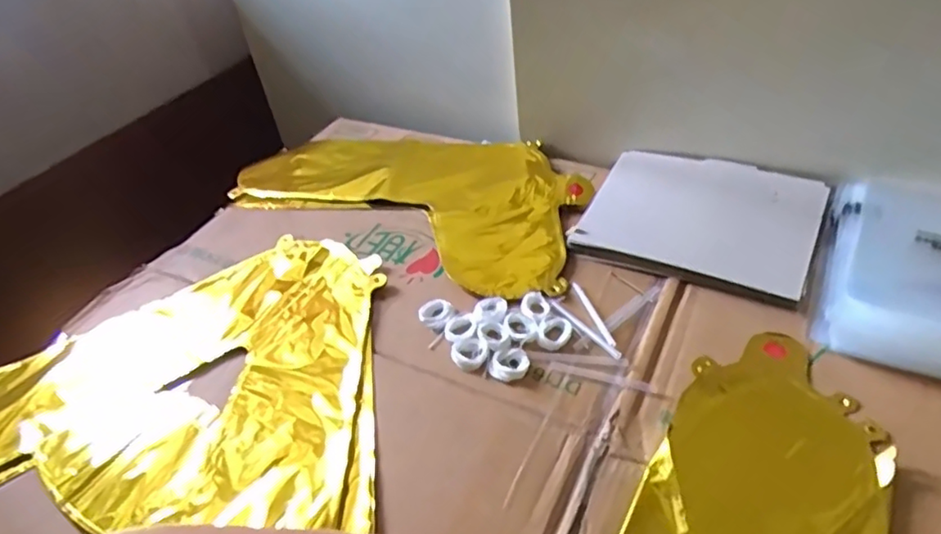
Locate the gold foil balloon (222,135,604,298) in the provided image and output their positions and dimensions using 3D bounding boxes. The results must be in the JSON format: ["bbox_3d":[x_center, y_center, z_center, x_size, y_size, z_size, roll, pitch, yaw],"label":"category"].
[{"bbox_3d":[-0.058,-0.088,0.690,0.420,0.037,0.217,21,49,29],"label":"gold foil balloon"}]

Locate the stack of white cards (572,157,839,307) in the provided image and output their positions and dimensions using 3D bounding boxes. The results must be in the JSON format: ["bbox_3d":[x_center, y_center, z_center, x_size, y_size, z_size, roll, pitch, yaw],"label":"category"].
[{"bbox_3d":[0.216,-0.050,0.585,0.195,0.015,0.171,16,46,25],"label":"stack of white cards"}]

